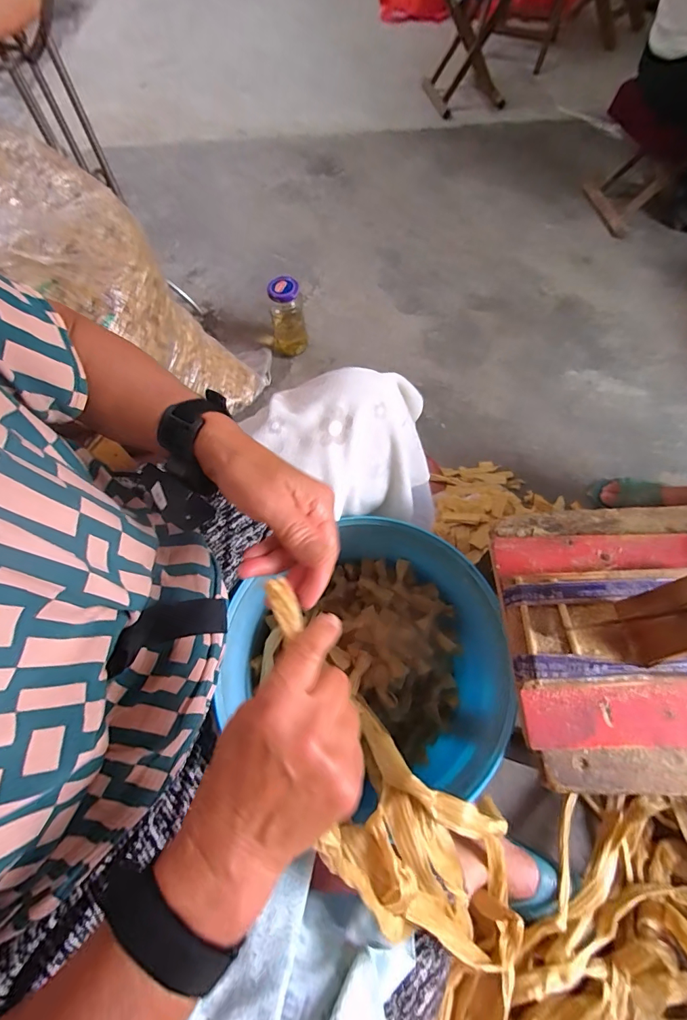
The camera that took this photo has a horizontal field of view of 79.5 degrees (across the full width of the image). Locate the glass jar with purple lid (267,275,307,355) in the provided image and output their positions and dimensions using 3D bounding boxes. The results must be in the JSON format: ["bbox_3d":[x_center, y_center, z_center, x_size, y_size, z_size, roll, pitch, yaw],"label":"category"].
[{"bbox_3d":[-0.139,-0.461,1.013,0.091,0.167,0.067,-12,65,0],"label":"glass jar with purple lid"}]

